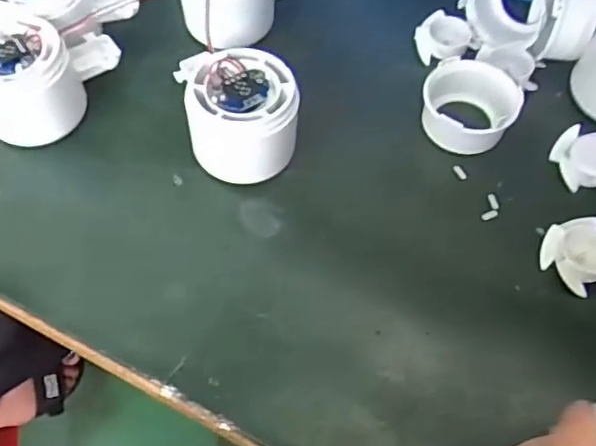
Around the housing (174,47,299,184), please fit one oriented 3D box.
[{"bbox_3d":[-0.031,-0.058,0.332,0.058,0.053,0.056,0,61,0],"label":"housing"}]

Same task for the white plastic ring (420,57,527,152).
[{"bbox_3d":[0.099,-0.072,0.357,0.053,0.030,0.063,2,61,1],"label":"white plastic ring"}]

